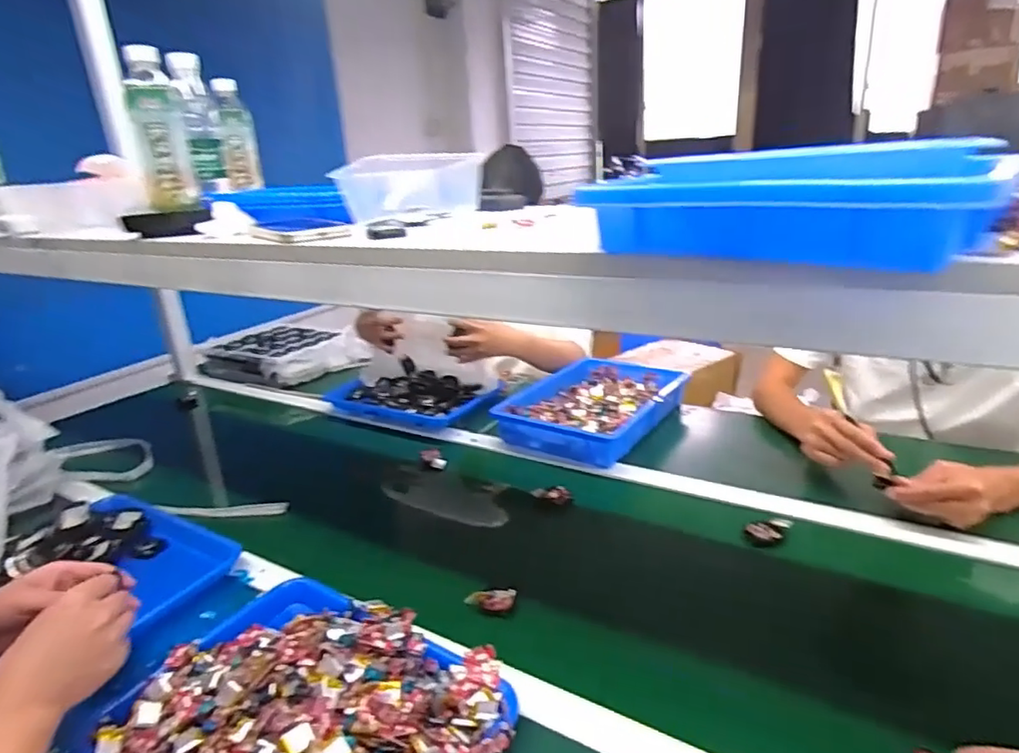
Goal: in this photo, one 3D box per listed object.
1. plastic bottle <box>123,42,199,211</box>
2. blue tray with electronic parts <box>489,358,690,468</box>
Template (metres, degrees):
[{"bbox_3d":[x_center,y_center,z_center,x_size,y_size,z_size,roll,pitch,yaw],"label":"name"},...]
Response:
[{"bbox_3d":[-0.456,-0.316,0.768,0.062,0.183,0.069,-12,21,-22],"label":"plastic bottle"},{"bbox_3d":[0.165,0.050,1.144,0.261,0.059,0.372,10,24,34],"label":"blue tray with electronic parts"}]

